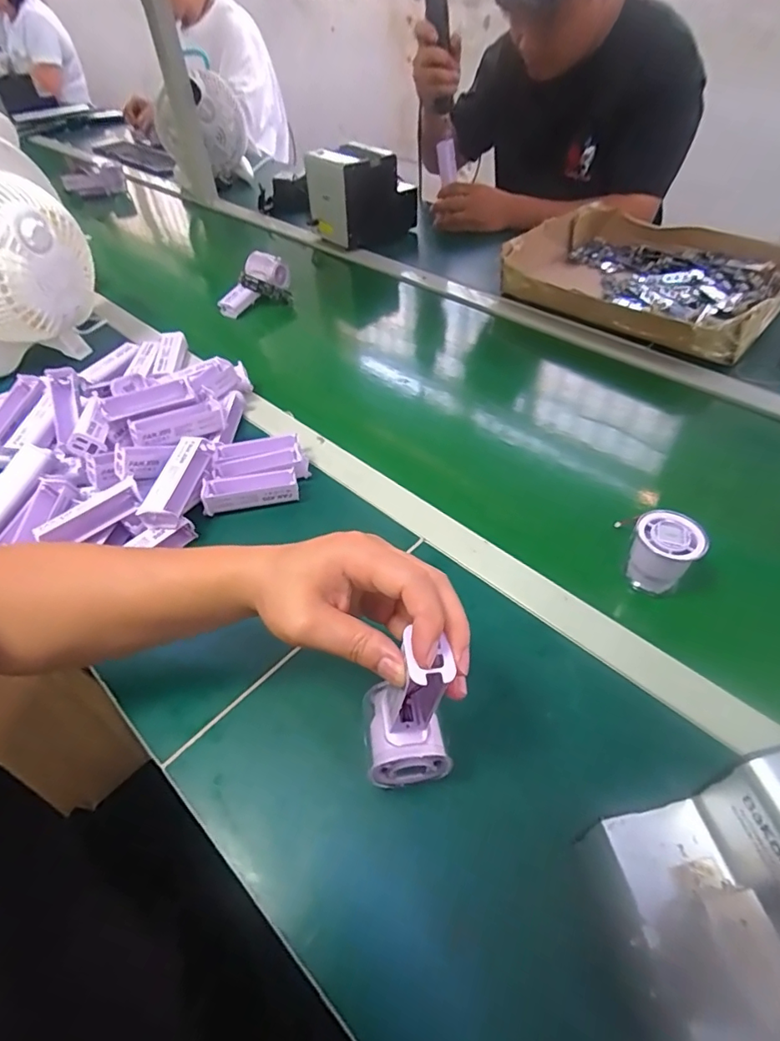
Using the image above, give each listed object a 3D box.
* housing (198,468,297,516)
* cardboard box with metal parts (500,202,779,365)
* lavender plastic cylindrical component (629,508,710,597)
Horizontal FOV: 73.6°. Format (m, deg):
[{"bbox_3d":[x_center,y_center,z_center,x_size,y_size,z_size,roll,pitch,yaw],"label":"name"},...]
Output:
[{"bbox_3d":[-0.153,-0.033,0.573,0.099,0.033,0.037,-10,48,-6],"label":"housing"},{"bbox_3d":[0.412,-0.399,0.849,0.320,0.077,0.414,-35,55,-26],"label":"cardboard box with metal parts"},{"bbox_3d":[0.247,0.030,0.477,0.055,0.059,0.050,31,56,27],"label":"lavender plastic cylindrical component"}]

